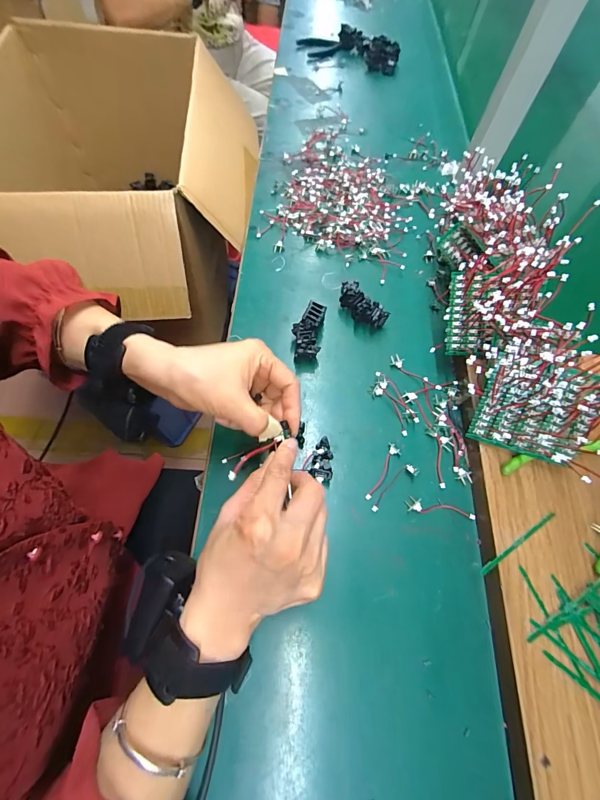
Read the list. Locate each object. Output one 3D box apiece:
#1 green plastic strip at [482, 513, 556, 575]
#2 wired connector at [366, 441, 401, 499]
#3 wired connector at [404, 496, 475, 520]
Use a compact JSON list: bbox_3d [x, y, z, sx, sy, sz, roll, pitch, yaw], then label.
[{"bbox_3d":[0.184,0.118,0.291,0.083,0.004,0.005,-30,70,-13],"label":"green plastic strip"},{"bbox_3d":[0.079,0.070,0.338,0.013,0.004,0.060,30,70,12],"label":"wired connector"},{"bbox_3d":[0.130,0.100,0.323,0.063,0.005,0.013,7,66,3],"label":"wired connector"}]

